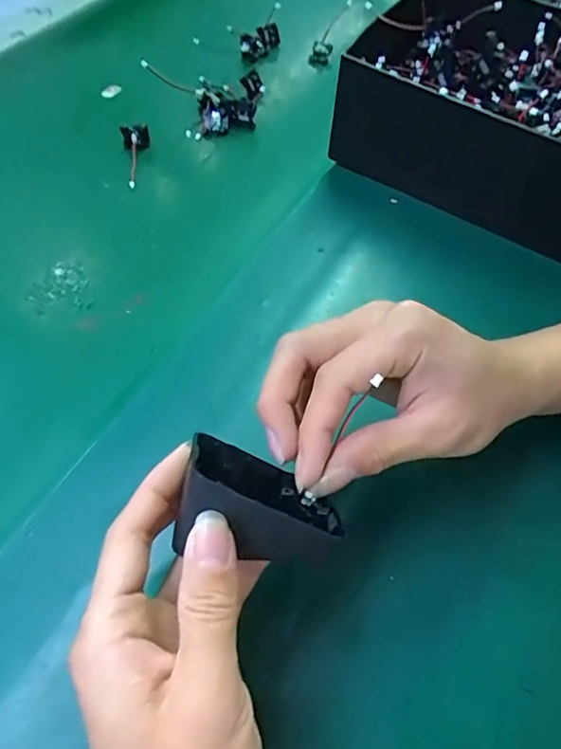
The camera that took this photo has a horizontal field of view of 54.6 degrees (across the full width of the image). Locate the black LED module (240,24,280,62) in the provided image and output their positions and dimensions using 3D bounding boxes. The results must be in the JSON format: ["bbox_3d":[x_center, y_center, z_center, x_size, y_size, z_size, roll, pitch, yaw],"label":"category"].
[{"bbox_3d":[-0.023,-0.367,0.597,0.020,0.024,0.055,28,60,17],"label":"black LED module"}]

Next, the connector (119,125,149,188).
[{"bbox_3d":[-0.124,-0.191,0.475,0.024,0.022,0.067,-10,57,-8],"label":"connector"}]

